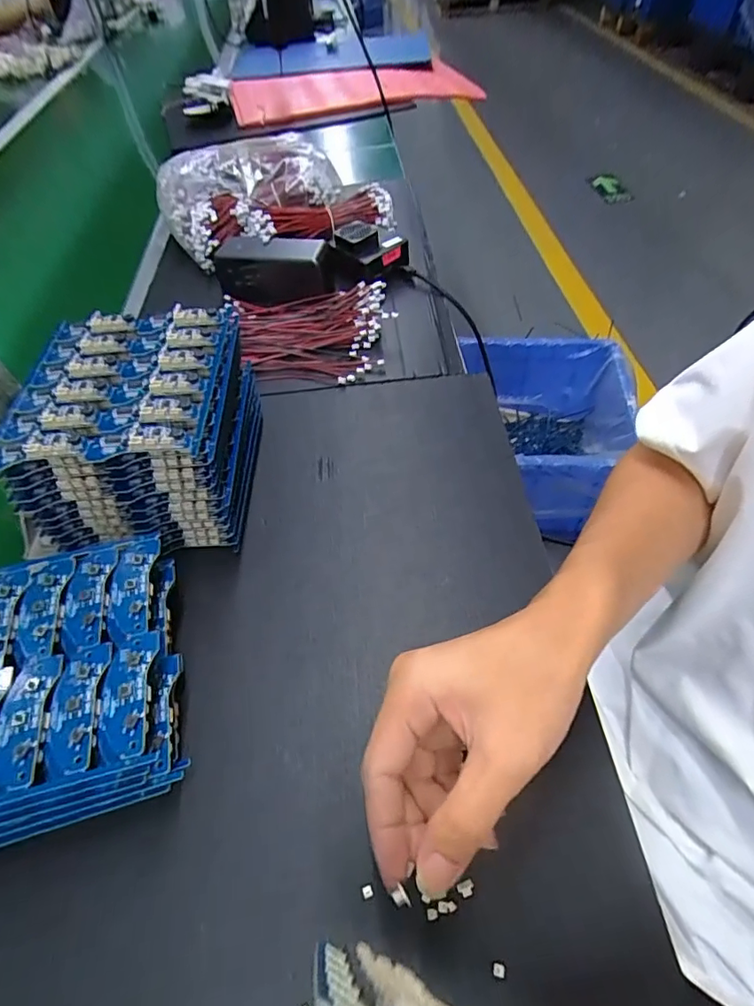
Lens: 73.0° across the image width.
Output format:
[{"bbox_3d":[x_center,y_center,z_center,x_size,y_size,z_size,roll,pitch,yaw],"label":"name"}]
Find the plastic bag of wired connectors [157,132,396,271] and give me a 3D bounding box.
[{"bbox_3d":[-0.137,-0.401,0.668,0.277,0.073,0.240,-17,54,-10],"label":"plastic bag of wired connectors"}]

